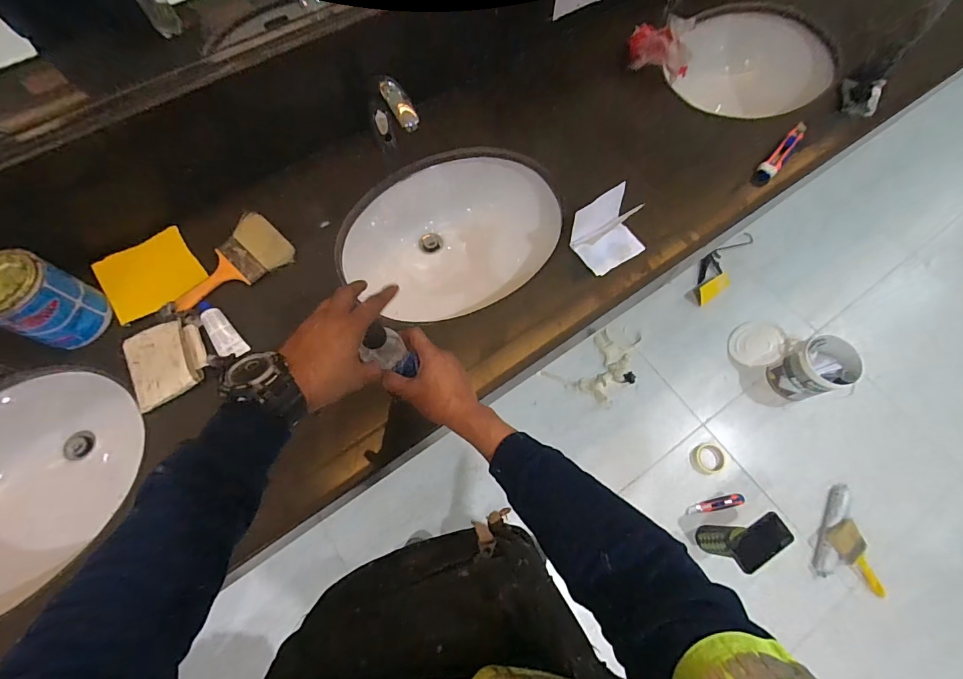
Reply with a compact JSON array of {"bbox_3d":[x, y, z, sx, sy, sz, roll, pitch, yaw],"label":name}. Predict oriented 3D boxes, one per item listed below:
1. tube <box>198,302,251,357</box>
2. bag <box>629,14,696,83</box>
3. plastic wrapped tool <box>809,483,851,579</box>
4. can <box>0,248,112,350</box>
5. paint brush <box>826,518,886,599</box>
[{"bbox_3d":[-0.427,-0.017,0.682,0.040,0.020,0.114,-40,74,-15],"label":"tube"},{"bbox_3d":[0.358,-0.589,0.844,0.134,0.093,0.051,41,74,15],"label":"bag"},{"bbox_3d":[1.082,0.586,1.319,0.076,0.040,0.296,25,70,9],"label":"plastic wrapped tool"},{"bbox_3d":[-0.667,-0.058,0.636,0.103,0.124,0.103,0,68,0],"label":"can"},{"bbox_3d":[1.140,0.663,1.275,0.115,0.035,0.211,-27,71,-10],"label":"paint brush"}]

